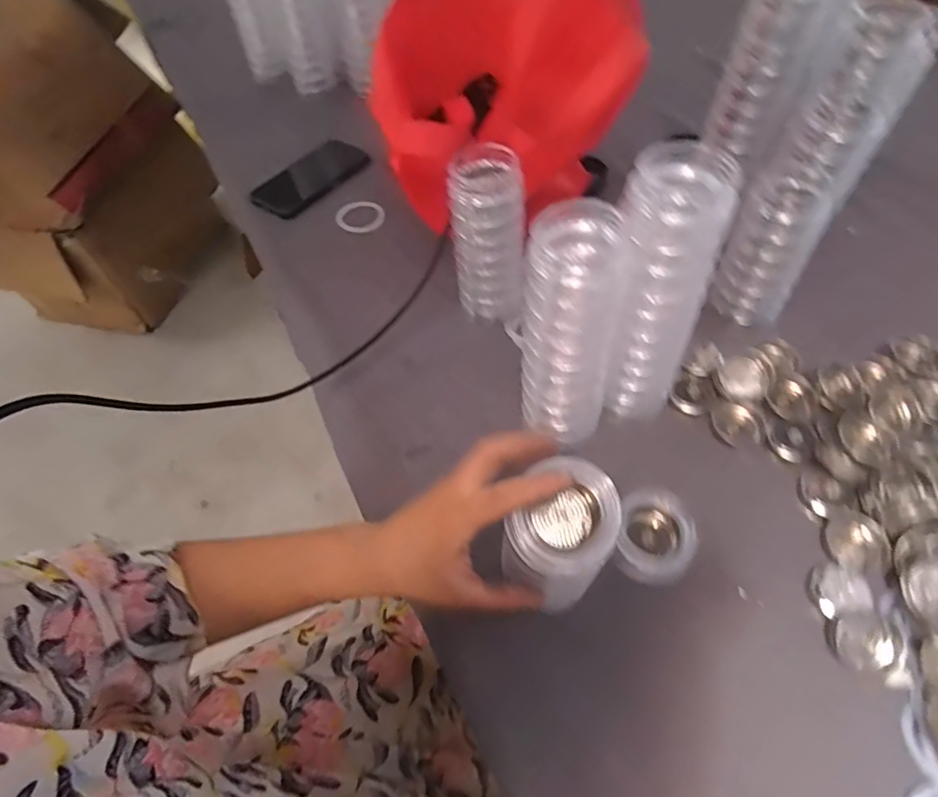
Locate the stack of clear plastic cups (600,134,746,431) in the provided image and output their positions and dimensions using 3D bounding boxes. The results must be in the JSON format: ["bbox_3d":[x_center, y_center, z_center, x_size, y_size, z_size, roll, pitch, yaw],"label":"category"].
[{"bbox_3d":[0.138,-0.068,0.395,0.072,0.227,0.059,5,56,5],"label":"stack of clear plastic cups"}]

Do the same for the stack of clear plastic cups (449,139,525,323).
[{"bbox_3d":[0.019,-0.150,0.496,0.067,0.165,0.064,-7,56,-3],"label":"stack of clear plastic cups"}]

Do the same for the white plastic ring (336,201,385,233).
[{"bbox_3d":[-0.139,-0.236,0.668,0.059,0.011,0.062,6,55,-8],"label":"white plastic ring"}]

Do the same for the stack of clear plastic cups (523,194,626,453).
[{"bbox_3d":[0.077,-0.045,0.399,0.072,0.195,0.070,9,57,8],"label":"stack of clear plastic cups"}]

